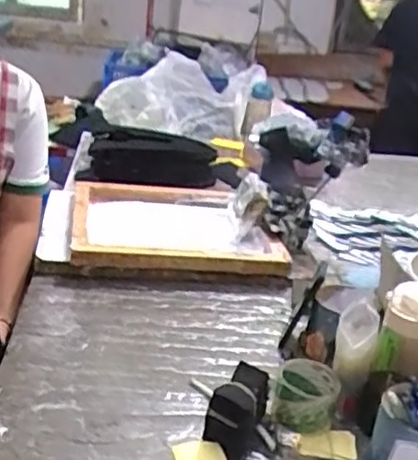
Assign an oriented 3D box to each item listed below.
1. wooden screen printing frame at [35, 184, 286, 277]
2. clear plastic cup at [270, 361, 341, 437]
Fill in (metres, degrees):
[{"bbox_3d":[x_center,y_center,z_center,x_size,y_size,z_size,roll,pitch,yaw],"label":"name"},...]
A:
[{"bbox_3d":[-0.100,0.000,1.357,0.472,0.069,0.374,2,24,-10],"label":"wooden screen printing frame"},{"bbox_3d":[0.130,0.228,0.863,0.084,0.064,0.085,6,23,-2],"label":"clear plastic cup"}]

